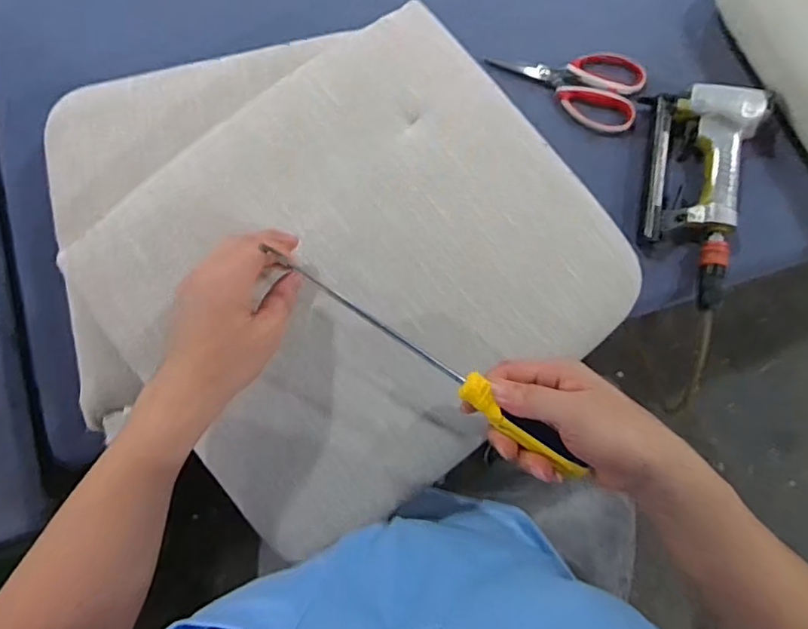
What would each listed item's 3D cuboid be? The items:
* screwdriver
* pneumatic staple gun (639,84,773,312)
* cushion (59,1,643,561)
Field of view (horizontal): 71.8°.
[{"bbox_3d":[0.011,0.029,0.425,0.279,0.026,0.021,35,80,8],"label":"screwdriver"},{"bbox_3d":[0.324,-0.137,0.627,0.124,0.043,0.249,13,78,3],"label":"pneumatic staple gun"},{"bbox_3d":[-0.034,-0.041,0.513,0.430,0.046,0.363,-39,80,-7],"label":"cushion"}]

